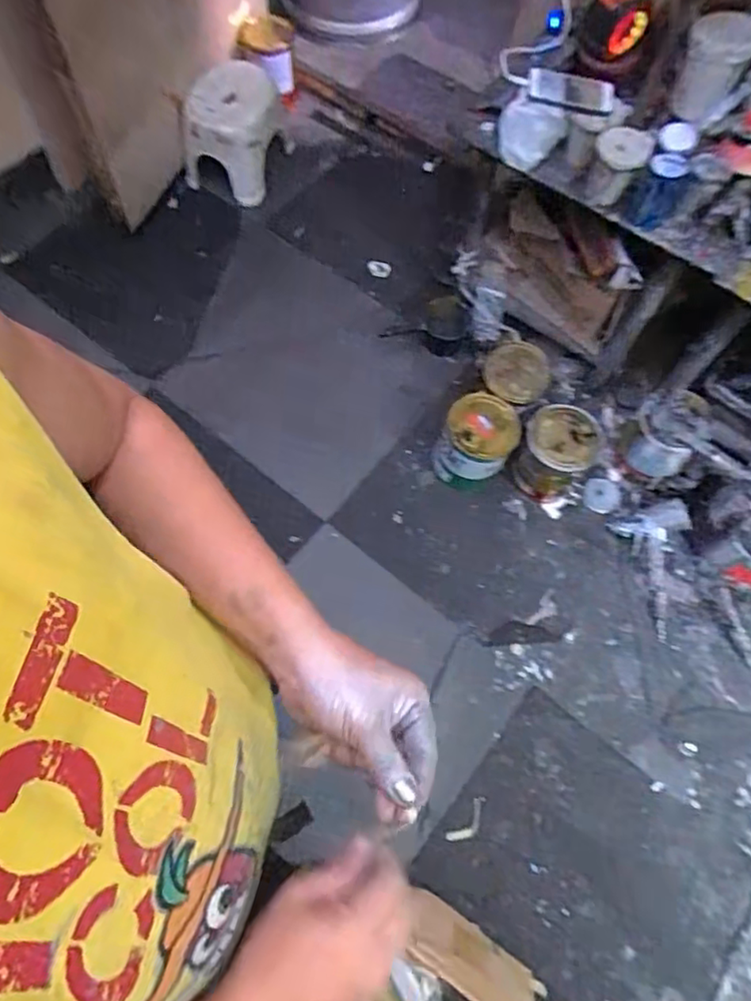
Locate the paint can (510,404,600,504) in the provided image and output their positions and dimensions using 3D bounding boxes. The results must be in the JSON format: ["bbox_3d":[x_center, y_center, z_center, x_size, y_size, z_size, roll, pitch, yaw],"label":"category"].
[{"bbox_3d":[0.410,-0.105,1.467,0.152,0.186,0.159,1,67,-2],"label":"paint can"}]

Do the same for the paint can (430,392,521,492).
[{"bbox_3d":[0.234,-0.126,1.473,0.154,0.221,0.164,1,67,-2],"label":"paint can"}]

